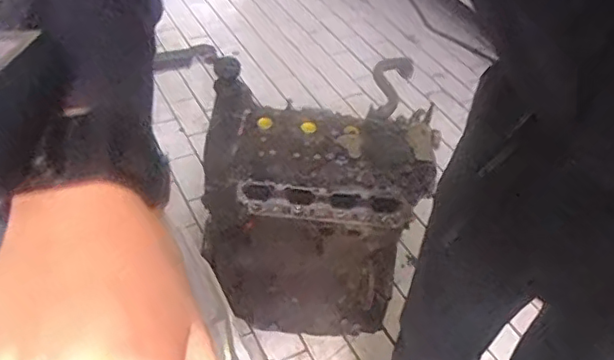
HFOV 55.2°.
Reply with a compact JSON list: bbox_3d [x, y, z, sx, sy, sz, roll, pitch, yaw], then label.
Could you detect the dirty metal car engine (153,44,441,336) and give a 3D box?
[{"bbox_3d":[0.016,0.068,1.346,0.436,0.548,0.279,6,42,0],"label":"dirty metal car engine"}]

